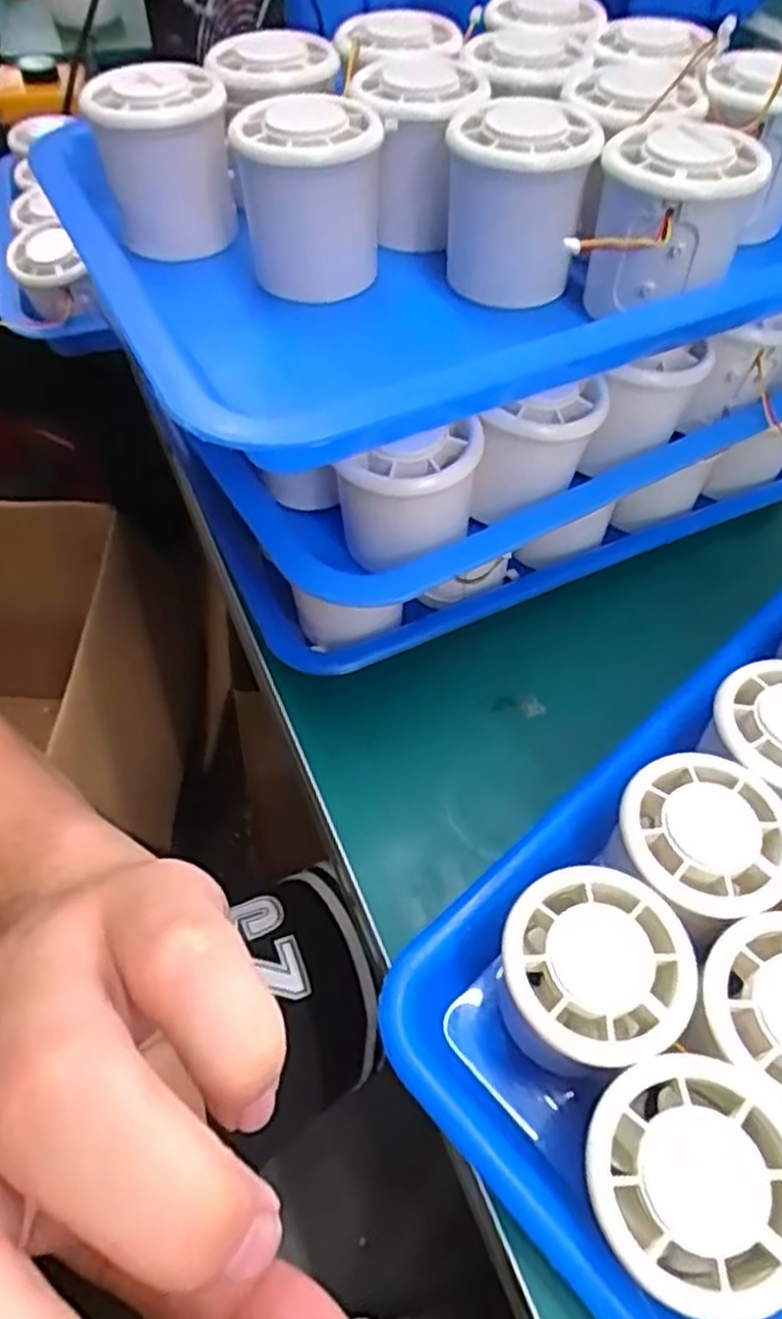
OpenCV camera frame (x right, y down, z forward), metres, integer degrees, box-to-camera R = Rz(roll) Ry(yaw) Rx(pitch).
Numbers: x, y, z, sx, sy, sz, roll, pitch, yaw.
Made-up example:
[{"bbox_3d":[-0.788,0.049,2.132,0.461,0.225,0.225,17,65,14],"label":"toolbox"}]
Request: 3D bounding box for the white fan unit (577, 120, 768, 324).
[{"bbox_3d":[0.105,-0.166,0.294,0.056,0.054,0.066,19,57,12],"label":"white fan unit"}]

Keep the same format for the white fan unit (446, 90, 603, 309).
[{"bbox_3d":[0.051,-0.186,0.314,0.056,0.061,0.054,1,55,-1],"label":"white fan unit"}]

